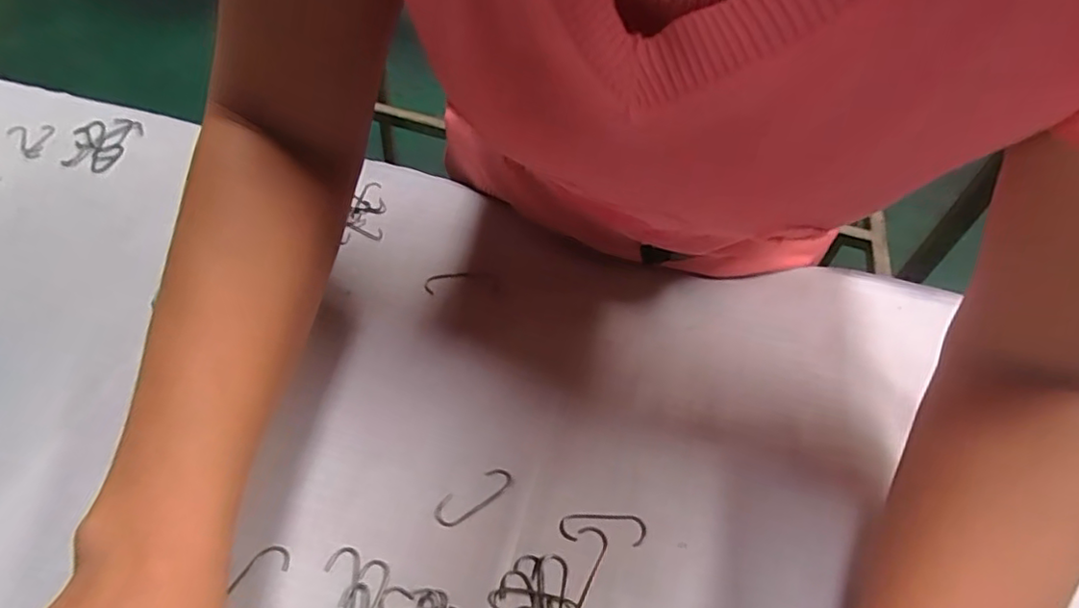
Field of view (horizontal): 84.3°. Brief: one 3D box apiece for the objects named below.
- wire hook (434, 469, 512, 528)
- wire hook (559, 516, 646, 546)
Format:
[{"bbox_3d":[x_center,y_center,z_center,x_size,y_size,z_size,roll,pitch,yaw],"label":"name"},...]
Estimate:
[{"bbox_3d":[-0.034,0.098,0.305,0.043,0.004,0.016,-29,58,-27],"label":"wire hook"},{"bbox_3d":[0.032,0.112,0.299,0.043,0.004,0.015,5,49,-2],"label":"wire hook"}]

